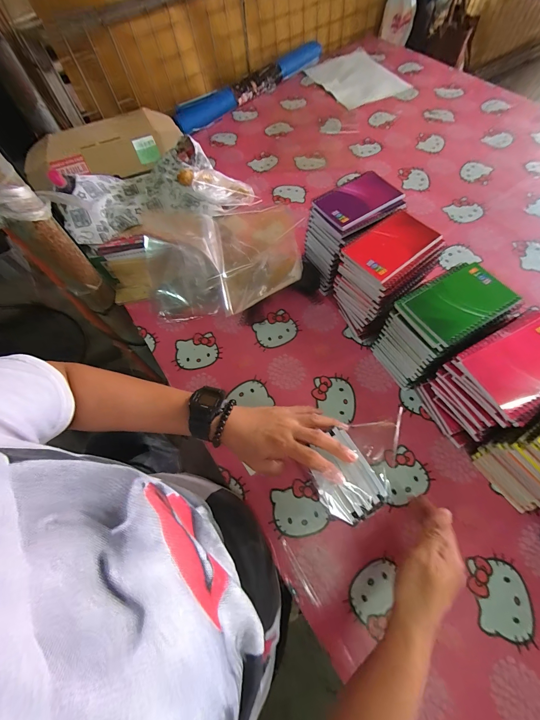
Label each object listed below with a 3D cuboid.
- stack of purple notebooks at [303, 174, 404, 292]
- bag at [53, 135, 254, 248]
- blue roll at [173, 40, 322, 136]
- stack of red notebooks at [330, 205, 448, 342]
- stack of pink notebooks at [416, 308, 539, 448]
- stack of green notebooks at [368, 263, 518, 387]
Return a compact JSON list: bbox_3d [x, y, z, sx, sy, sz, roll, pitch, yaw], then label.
[{"bbox_3d":[0.147,-0.227,0.546,0.145,0.154,0.098,-28,66,-10],"label":"stack of purple notebooks"},{"bbox_3d":[-0.257,-0.387,0.685,0.411,0.095,0.193,-20,65,-6],"label":"bag"},{"bbox_3d":[-0.053,-0.864,0.928,0.584,0.050,0.070,-38,68,-14],"label":"blue roll"},{"bbox_3d":[0.190,-0.137,0.503,0.137,0.150,0.103,-36,68,-13],"label":"stack of red notebooks"},{"bbox_3d":[0.314,0.033,0.413,0.136,0.143,0.105,-28,66,-9],"label":"stack of pink notebooks"},{"bbox_3d":[0.258,-0.049,0.458,0.140,0.143,0.096,-28,66,-10],"label":"stack of green notebooks"}]

